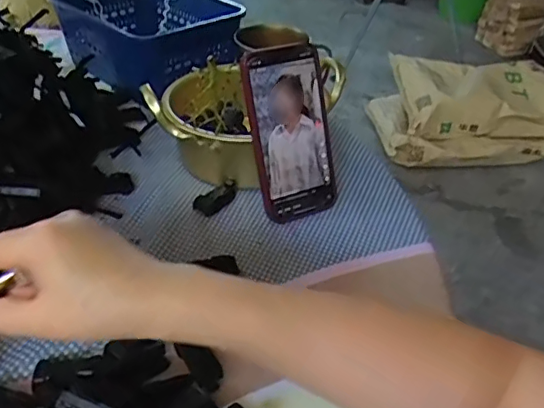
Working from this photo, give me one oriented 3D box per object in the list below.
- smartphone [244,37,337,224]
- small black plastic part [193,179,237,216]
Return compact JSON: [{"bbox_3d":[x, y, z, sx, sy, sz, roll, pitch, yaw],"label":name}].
[{"bbox_3d":[0.019,-0.066,0.524,0.075,0.158,0.014,-17,16,-24],"label":"smartphone"},{"bbox_3d":[-0.054,-0.008,0.553,0.024,0.012,0.052,26,43,26],"label":"small black plastic part"}]

